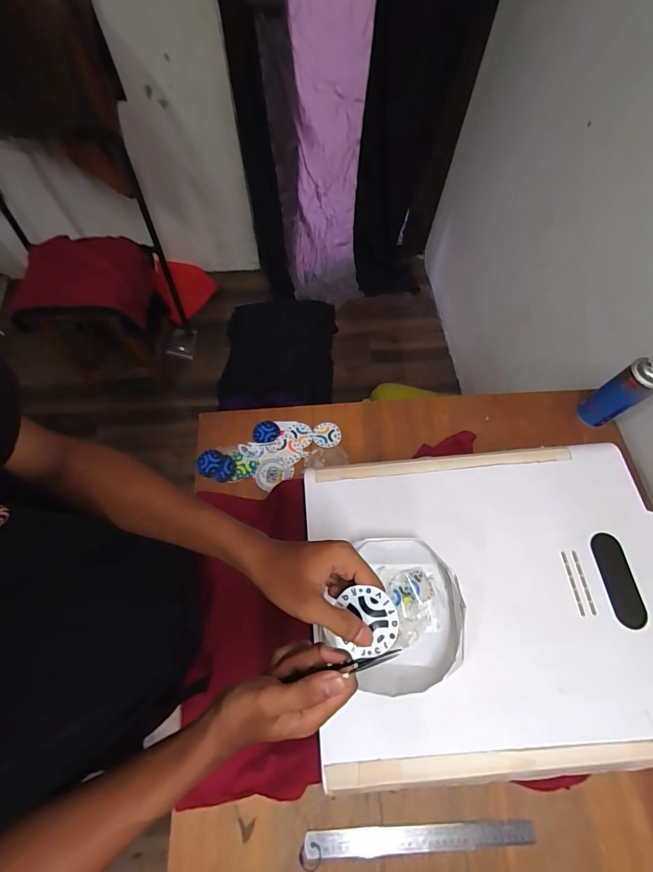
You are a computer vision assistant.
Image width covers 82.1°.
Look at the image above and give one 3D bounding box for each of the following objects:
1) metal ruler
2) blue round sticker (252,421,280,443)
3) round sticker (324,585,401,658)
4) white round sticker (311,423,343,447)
[{"bbox_3d":[0.131,0.573,0.532,0.321,0.007,0.032,-2,57,0],"label":"metal ruler"},{"bbox_3d":[-0.127,-0.008,0.788,0.056,0.004,0.050,0,65,-2],"label":"blue round sticker"},{"bbox_3d":[0.034,0.164,0.331,0.055,0.005,0.057,-5,72,16],"label":"round sticker"},{"bbox_3d":[0.000,-0.002,0.789,0.061,0.007,0.052,-3,73,0],"label":"white round sticker"}]

